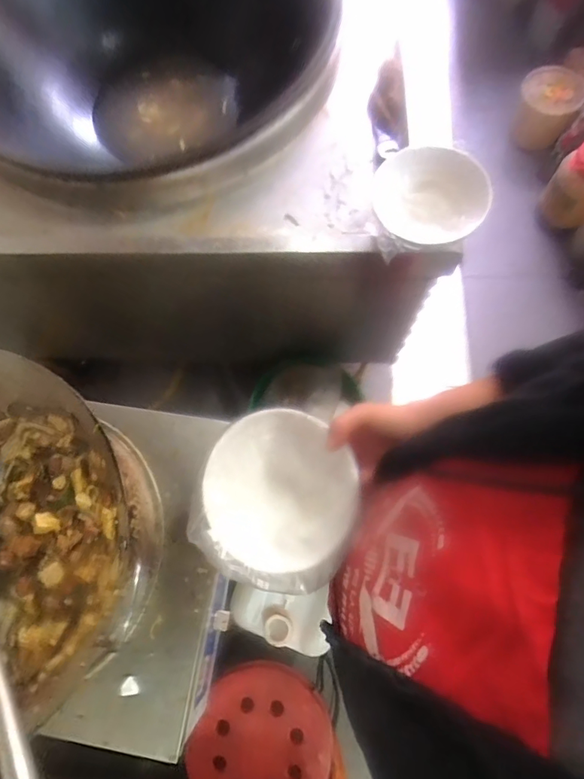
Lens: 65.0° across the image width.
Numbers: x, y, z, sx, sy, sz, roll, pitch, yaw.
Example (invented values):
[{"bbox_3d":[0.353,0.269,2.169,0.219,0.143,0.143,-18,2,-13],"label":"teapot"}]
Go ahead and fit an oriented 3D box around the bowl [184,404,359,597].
[{"bbox_3d":[-0.017,0.118,0.491,0.168,0.053,0.175,-1,73,2],"label":"bowl"}]

